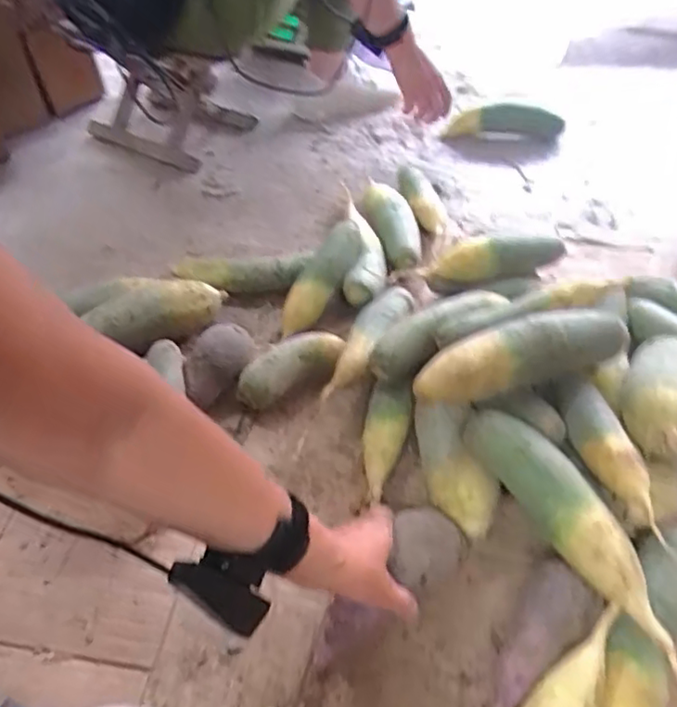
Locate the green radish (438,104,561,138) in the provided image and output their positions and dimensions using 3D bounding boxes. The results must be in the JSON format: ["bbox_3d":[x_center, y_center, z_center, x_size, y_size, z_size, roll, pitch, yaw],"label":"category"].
[{"bbox_3d":[0.303,-0.427,1.145,0.214,0.064,0.053,6,47,8],"label":"green radish"}]

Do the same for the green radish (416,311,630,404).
[{"bbox_3d":[0.181,0.003,0.634,0.227,0.059,0.061,-17,48,-13],"label":"green radish"}]

